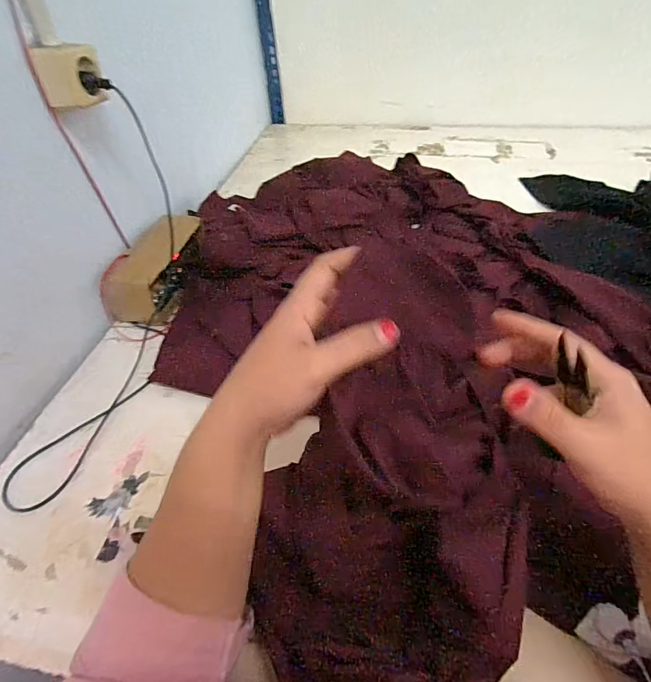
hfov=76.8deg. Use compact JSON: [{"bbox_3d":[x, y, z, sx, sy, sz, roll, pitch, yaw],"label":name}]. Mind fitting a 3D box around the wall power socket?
[{"bbox_3d":[-0.294,-0.306,0.474,0.045,0.055,0.064,7,47,11],"label":"wall power socket"}]

